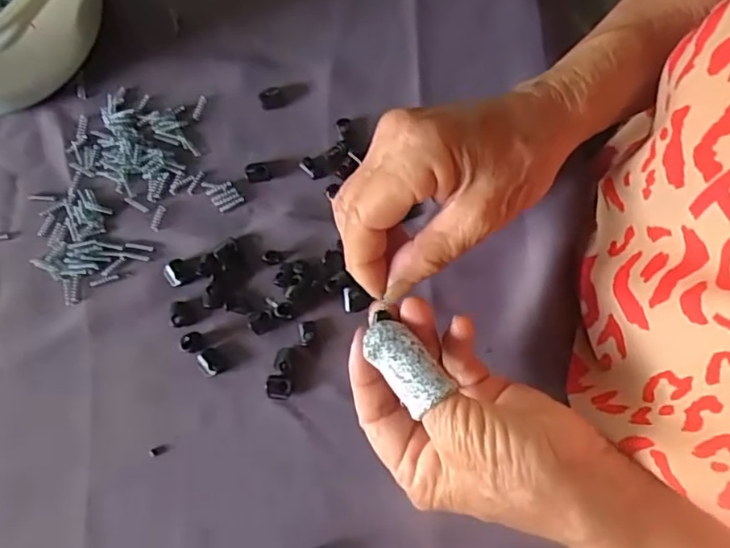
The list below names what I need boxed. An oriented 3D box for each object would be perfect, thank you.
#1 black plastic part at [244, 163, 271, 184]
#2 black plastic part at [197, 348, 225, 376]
[{"bbox_3d":[-0.065,-0.061,0.357,0.014,0.004,0.013,0,77,0],"label":"black plastic part"},{"bbox_3d":[-0.087,0.050,0.332,0.012,0.004,0.015,-37,80,-8],"label":"black plastic part"}]

